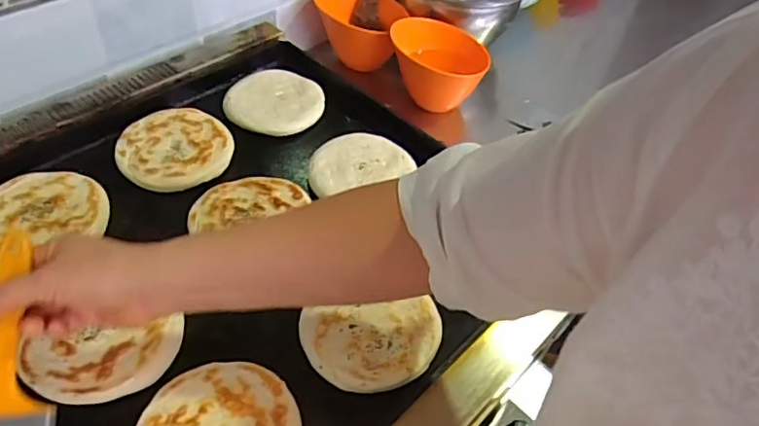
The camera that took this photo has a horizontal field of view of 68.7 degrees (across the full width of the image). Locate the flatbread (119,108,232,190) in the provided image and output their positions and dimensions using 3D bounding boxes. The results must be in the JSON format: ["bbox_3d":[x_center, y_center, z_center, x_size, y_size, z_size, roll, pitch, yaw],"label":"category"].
[{"bbox_3d":[-0.238,-0.076,0.647,0.123,0.021,0.123,-9,49,-14],"label":"flatbread"}]

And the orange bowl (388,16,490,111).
[{"bbox_3d":[0.094,-0.244,0.924,0.150,0.114,0.165,3,48,-4],"label":"orange bowl"}]

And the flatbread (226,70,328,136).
[{"bbox_3d":[-0.135,-0.147,0.727,0.120,0.018,0.120,3,48,-4],"label":"flatbread"}]

